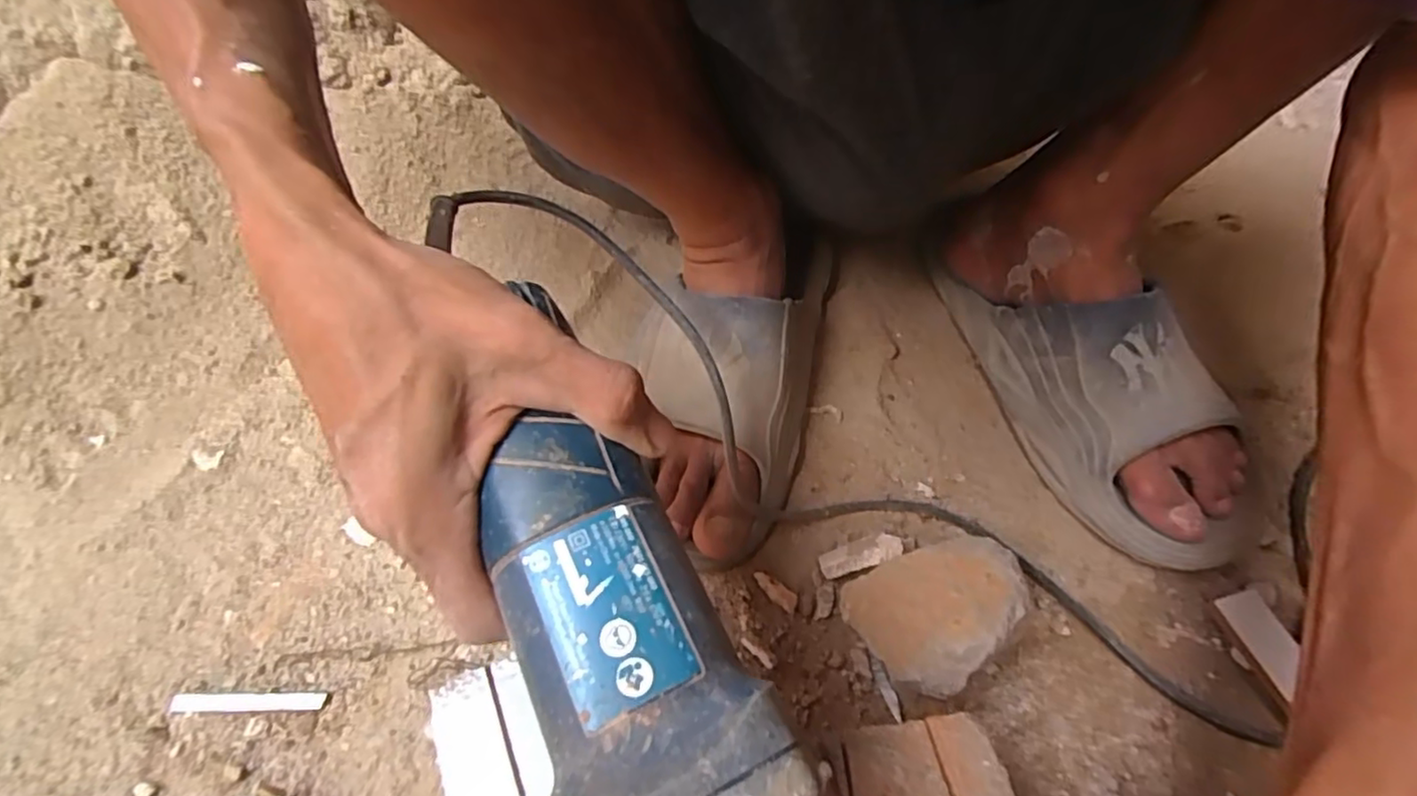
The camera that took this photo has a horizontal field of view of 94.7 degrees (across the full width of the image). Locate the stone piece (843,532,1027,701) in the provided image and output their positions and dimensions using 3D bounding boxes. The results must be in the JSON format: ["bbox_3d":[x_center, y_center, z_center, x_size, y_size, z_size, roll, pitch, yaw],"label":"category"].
[{"bbox_3d":[0.115,0.110,0.334,0.072,0.063,0.069,-1,46,1],"label":"stone piece"}]

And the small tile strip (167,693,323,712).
[{"bbox_3d":[-0.231,0.152,0.328,0.068,0.004,0.008,5,45,-12],"label":"small tile strip"}]

